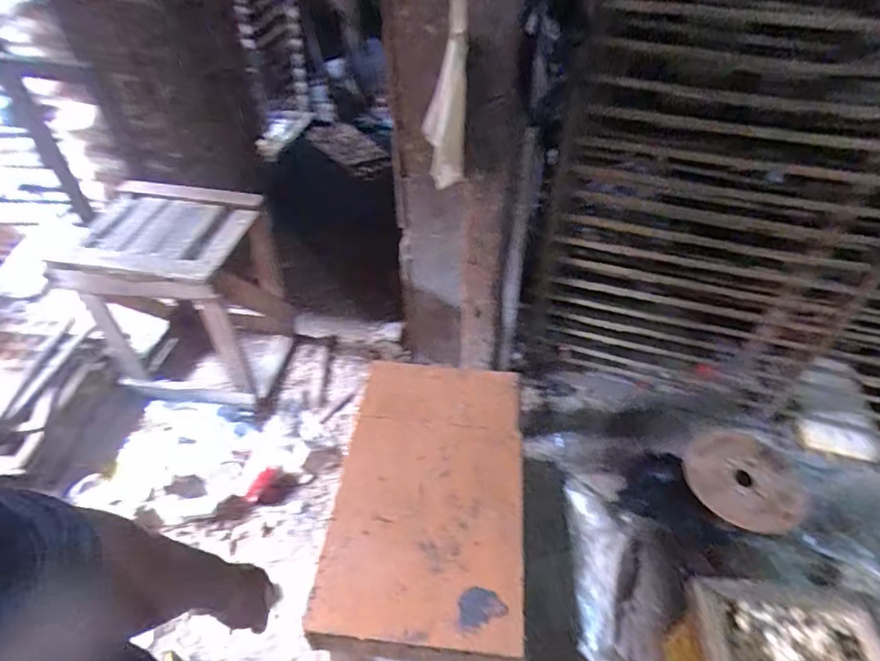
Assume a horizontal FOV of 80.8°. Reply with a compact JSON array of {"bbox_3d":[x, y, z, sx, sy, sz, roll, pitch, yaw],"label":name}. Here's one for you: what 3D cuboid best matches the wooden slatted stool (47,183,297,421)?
[{"bbox_3d":[-0.812,-0.105,1.683,0.553,0.652,0.476,7,45,6],"label":"wooden slatted stool"}]

